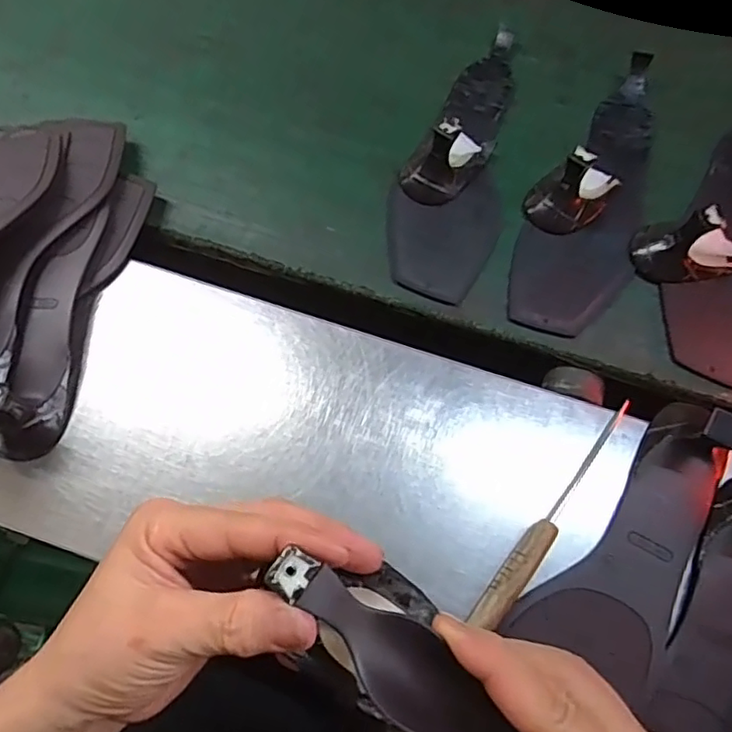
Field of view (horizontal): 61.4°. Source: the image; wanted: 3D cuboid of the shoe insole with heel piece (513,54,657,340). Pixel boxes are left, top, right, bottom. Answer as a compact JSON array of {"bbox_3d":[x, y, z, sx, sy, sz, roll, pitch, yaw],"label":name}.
[{"bbox_3d":[0.181,-0.146,0.473,0.090,0.043,0.257,21,69,7],"label":"shoe insole with heel piece"}]

